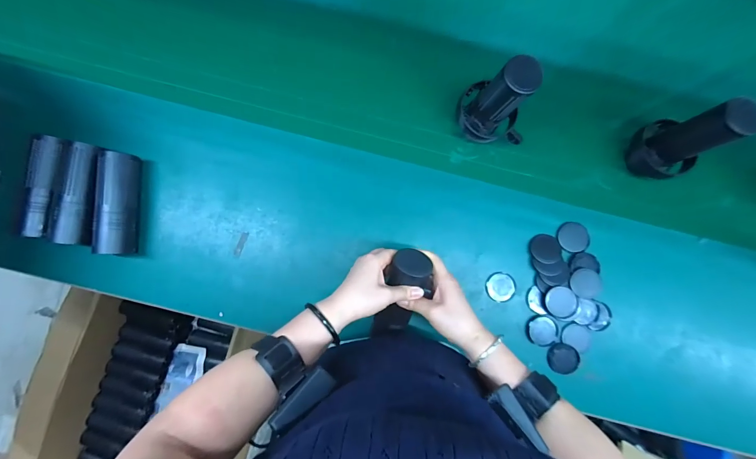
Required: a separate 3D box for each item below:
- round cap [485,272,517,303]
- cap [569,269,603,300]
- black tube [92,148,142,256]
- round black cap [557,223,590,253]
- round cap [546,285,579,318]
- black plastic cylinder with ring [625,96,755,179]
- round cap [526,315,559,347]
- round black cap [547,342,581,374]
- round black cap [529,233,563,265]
[{"bbox_3d":[0.212,0.100,0.555,0.051,0.004,0.048,0,86,-2],"label":"round cap"},{"bbox_3d":[0.357,0.093,0.549,0.053,0.007,0.049,0,86,-2],"label":"cap"},{"bbox_3d":[-0.426,-0.043,0.526,0.044,0.041,0.164,0,86,-2],"label":"black tube"},{"bbox_3d":[0.345,0.014,0.566,0.054,0.008,0.053,0,86,-2],"label":"round black cap"},{"bbox_3d":[0.308,0.121,0.537,0.055,0.007,0.047,34,86,1],"label":"round cap"},{"bbox_3d":[0.479,-0.135,0.500,0.075,0.158,0.089,-23,87,-3],"label":"black plastic cylinder with ring"},{"bbox_3d":[0.280,0.172,0.546,0.051,0.008,0.050,0,86,-2],"label":"round cap"},{"bbox_3d":[0.317,0.220,0.547,0.055,0.006,0.051,0,86,-2],"label":"round black cap"},{"bbox_3d":[0.292,0.034,0.556,0.055,0.011,0.049,10,86,-1],"label":"round black cap"}]

